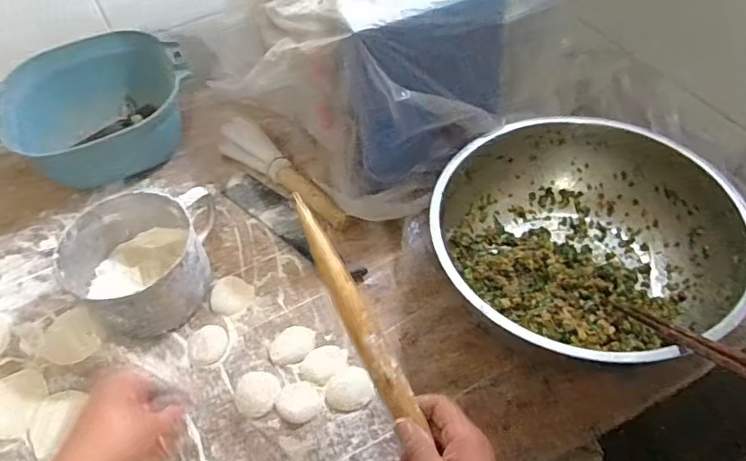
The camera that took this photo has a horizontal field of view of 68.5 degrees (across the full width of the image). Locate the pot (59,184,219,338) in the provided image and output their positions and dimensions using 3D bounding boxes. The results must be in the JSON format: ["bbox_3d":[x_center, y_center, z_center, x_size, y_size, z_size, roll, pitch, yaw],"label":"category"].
[{"bbox_3d":[-0.261,0.041,0.620,0.145,0.088,0.153,-3,52,4],"label":"pot"}]

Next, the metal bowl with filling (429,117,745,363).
[{"bbox_3d":[0.212,0.017,0.584,0.287,0.105,0.292,-3,52,4],"label":"metal bowl with filling"}]

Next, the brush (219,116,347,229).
[{"bbox_3d":[-0.122,-0.078,0.736,0.050,0.032,0.252,-39,58,-22],"label":"brush"}]

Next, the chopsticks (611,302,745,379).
[{"bbox_3d":[0.258,0.088,0.462,0.015,0.216,0.012,-9,95,-1],"label":"chopsticks"}]

